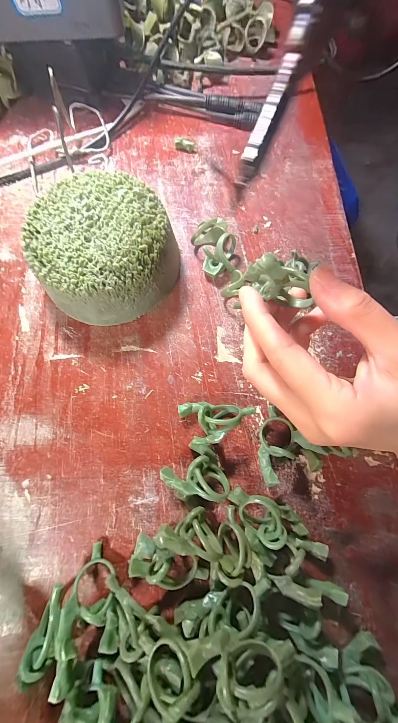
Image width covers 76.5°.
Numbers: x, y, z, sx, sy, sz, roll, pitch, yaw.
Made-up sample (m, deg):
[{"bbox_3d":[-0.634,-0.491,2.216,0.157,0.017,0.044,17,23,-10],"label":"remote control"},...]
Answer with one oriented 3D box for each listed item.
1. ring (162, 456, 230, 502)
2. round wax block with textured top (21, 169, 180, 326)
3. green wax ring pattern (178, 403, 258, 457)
[{"bbox_3d":[-0.001,0.072,0.163,0.042,0.021,0.022,14,75,3],"label":"ring"},{"bbox_3d":[-0.069,-0.083,0.191,0.097,0.046,0.095,0,75,-1],"label":"round wax block with textured top"},{"bbox_3d":[0.010,0.045,0.170,0.049,0.023,0.034,7,75,1],"label":"green wax ring pattern"}]

